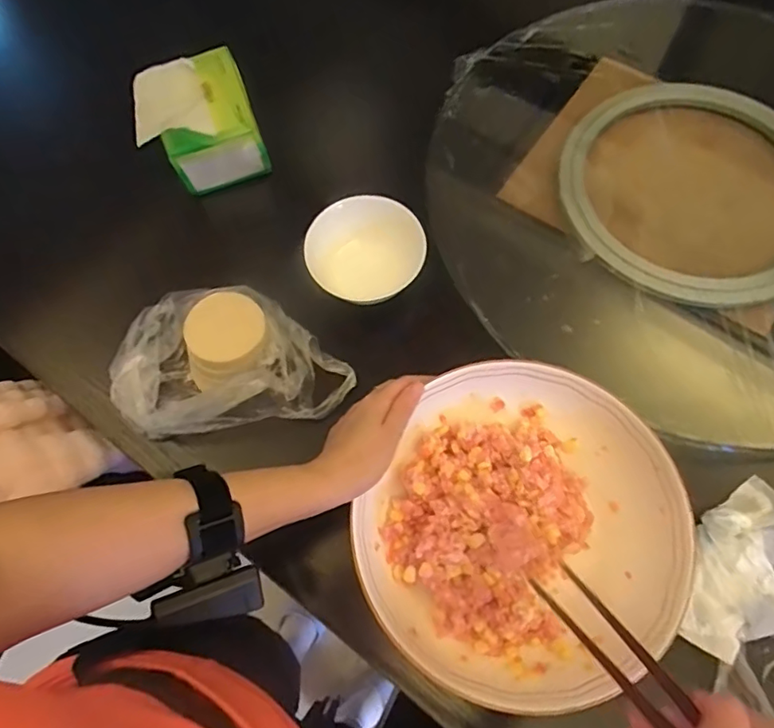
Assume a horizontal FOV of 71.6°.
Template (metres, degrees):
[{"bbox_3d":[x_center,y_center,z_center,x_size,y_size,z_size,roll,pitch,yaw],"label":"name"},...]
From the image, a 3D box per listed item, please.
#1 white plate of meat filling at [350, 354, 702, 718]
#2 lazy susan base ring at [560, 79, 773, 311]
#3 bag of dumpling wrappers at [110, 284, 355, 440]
[{"bbox_3d":[0.105,0.130,0.445,0.252,0.067,0.250,-1,68,2],"label":"white plate of meat filling"},{"bbox_3d":[0.344,-0.196,0.597,0.305,0.022,0.292,-1,68,2],"label":"lazy susan base ring"},{"bbox_3d":[-0.153,-0.001,0.530,0.222,0.057,0.142,2,68,3],"label":"bag of dumpling wrappers"}]

